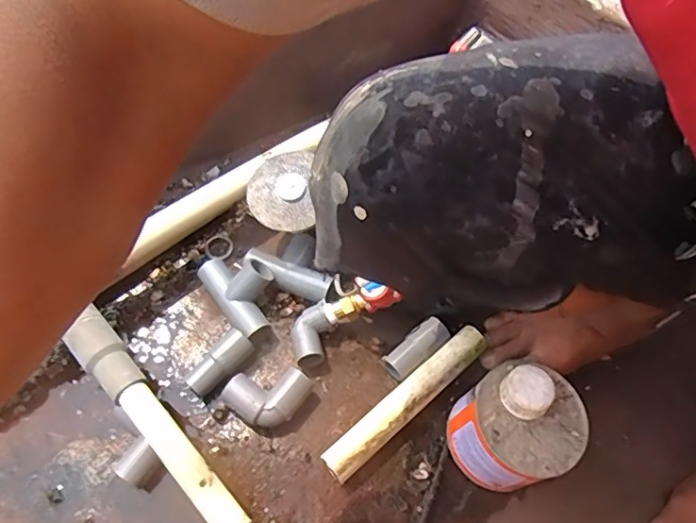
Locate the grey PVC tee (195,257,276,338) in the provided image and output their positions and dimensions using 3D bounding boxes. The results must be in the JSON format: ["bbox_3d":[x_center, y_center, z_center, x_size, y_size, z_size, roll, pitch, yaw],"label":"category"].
[{"bbox_3d":[-0.112,0.031,0.589,0.066,0.052,0.094,-37,68,-22],"label":"grey PVC tee"}]

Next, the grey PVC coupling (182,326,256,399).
[{"bbox_3d":[-0.132,0.105,0.558,0.027,0.032,0.071,41,65,19],"label":"grey PVC coupling"}]

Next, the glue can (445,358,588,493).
[{"bbox_3d":[0.155,0.152,0.496,0.102,0.122,0.094,1,60,-3],"label":"glue can"}]

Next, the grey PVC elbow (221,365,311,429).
[{"bbox_3d":[-0.080,0.138,0.540,0.085,0.031,0.050,-5,60,-7],"label":"grey PVC elbow"}]

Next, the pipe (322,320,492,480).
[{"bbox_3d":[0.060,0.140,0.545,0.203,0.036,0.033,-36,68,-21],"label":"pipe"}]

